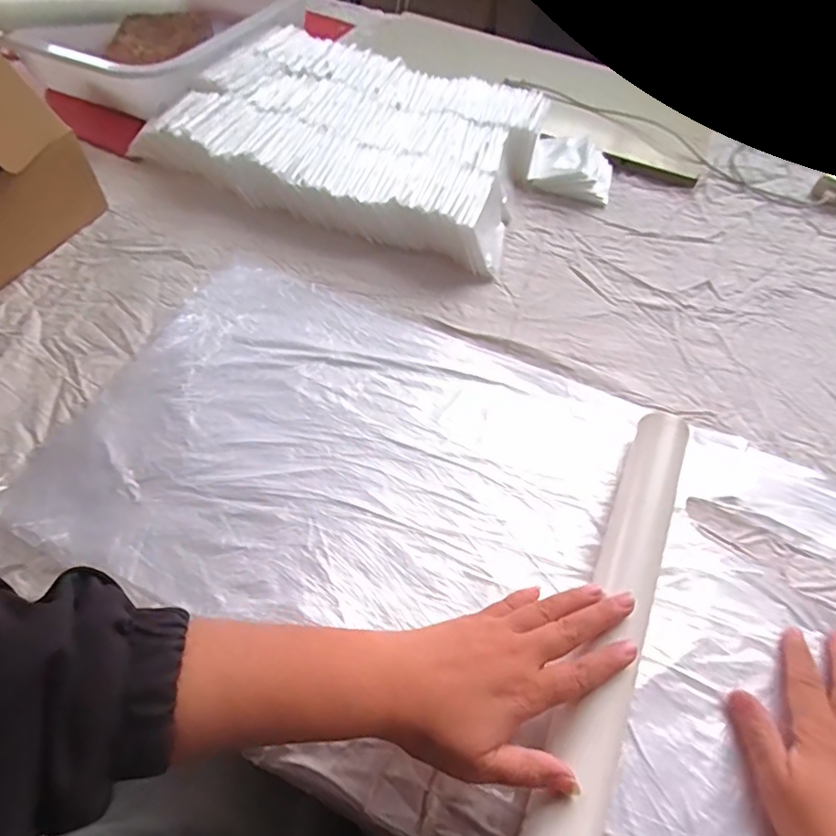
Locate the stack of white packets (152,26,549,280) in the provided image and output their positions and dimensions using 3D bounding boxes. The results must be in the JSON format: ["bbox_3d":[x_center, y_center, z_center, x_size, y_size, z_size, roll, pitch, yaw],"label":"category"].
[{"bbox_3d":[-0.067,-0.321,0.633,0.398,0.069,0.269,19,56,9],"label":"stack of white packets"}]

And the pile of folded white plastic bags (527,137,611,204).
[{"bbox_3d":[0.185,-0.301,0.656,0.096,0.038,0.083,15,56,7],"label":"pile of folded white plastic bags"}]

